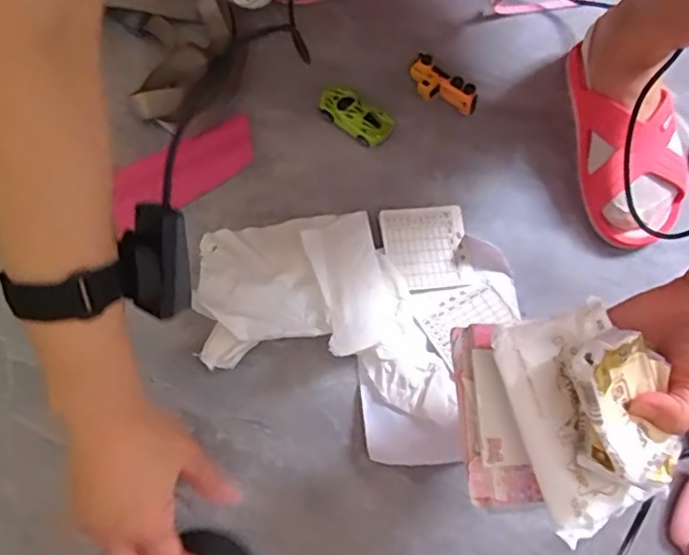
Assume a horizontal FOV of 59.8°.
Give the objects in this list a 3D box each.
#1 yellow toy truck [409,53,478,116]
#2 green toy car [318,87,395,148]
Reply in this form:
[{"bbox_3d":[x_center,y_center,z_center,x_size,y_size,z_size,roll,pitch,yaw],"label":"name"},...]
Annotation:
[{"bbox_3d":[0.100,-0.194,0.617,0.075,0.033,0.032,30,69,10],"label":"yellow toy truck"},{"bbox_3d":[0.009,-0.163,0.604,0.079,0.019,0.036,34,70,11],"label":"green toy car"}]

